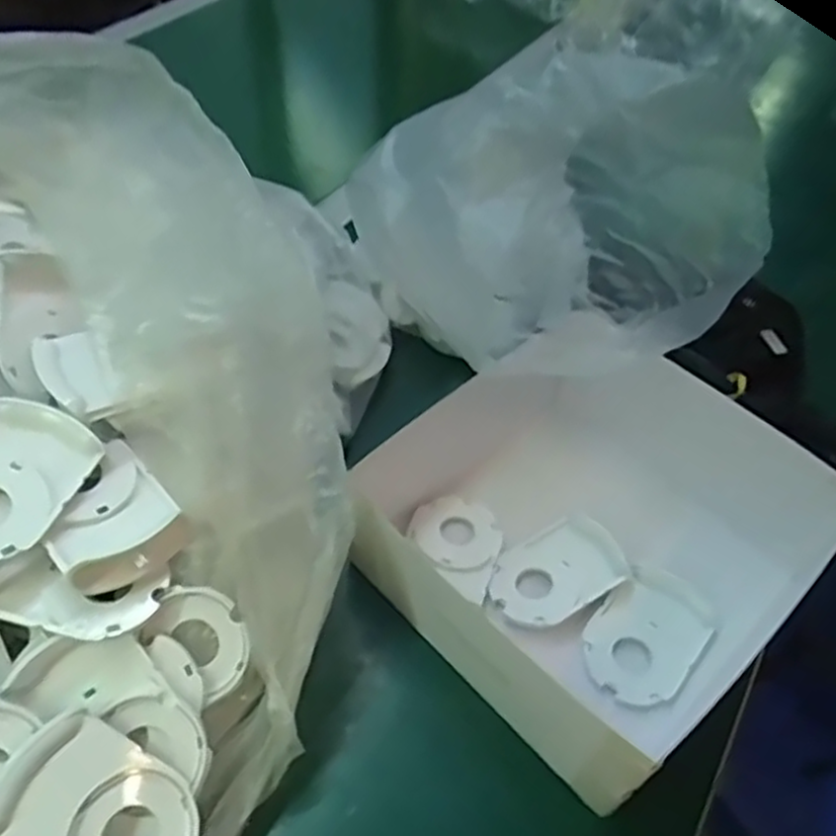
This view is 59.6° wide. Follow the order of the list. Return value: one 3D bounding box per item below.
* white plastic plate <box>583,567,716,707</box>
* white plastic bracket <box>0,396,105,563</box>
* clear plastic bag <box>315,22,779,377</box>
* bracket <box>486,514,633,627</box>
[{"bbox_3d":[0.132,0.123,0.418,0.055,0.013,0.081,36,57,24],"label":"white plastic plate"},{"bbox_3d":[-0.185,0.029,0.324,0.058,0.015,0.078,22,52,0],"label":"white plastic bracket"},{"bbox_3d":[0.087,-0.117,0.430,0.199,0.141,0.146,-18,53,-17],"label":"clear plastic bag"},{"bbox_3d":[0.083,0.091,0.435,0.078,0.010,0.053,-20,54,-19],"label":"bracket"}]

